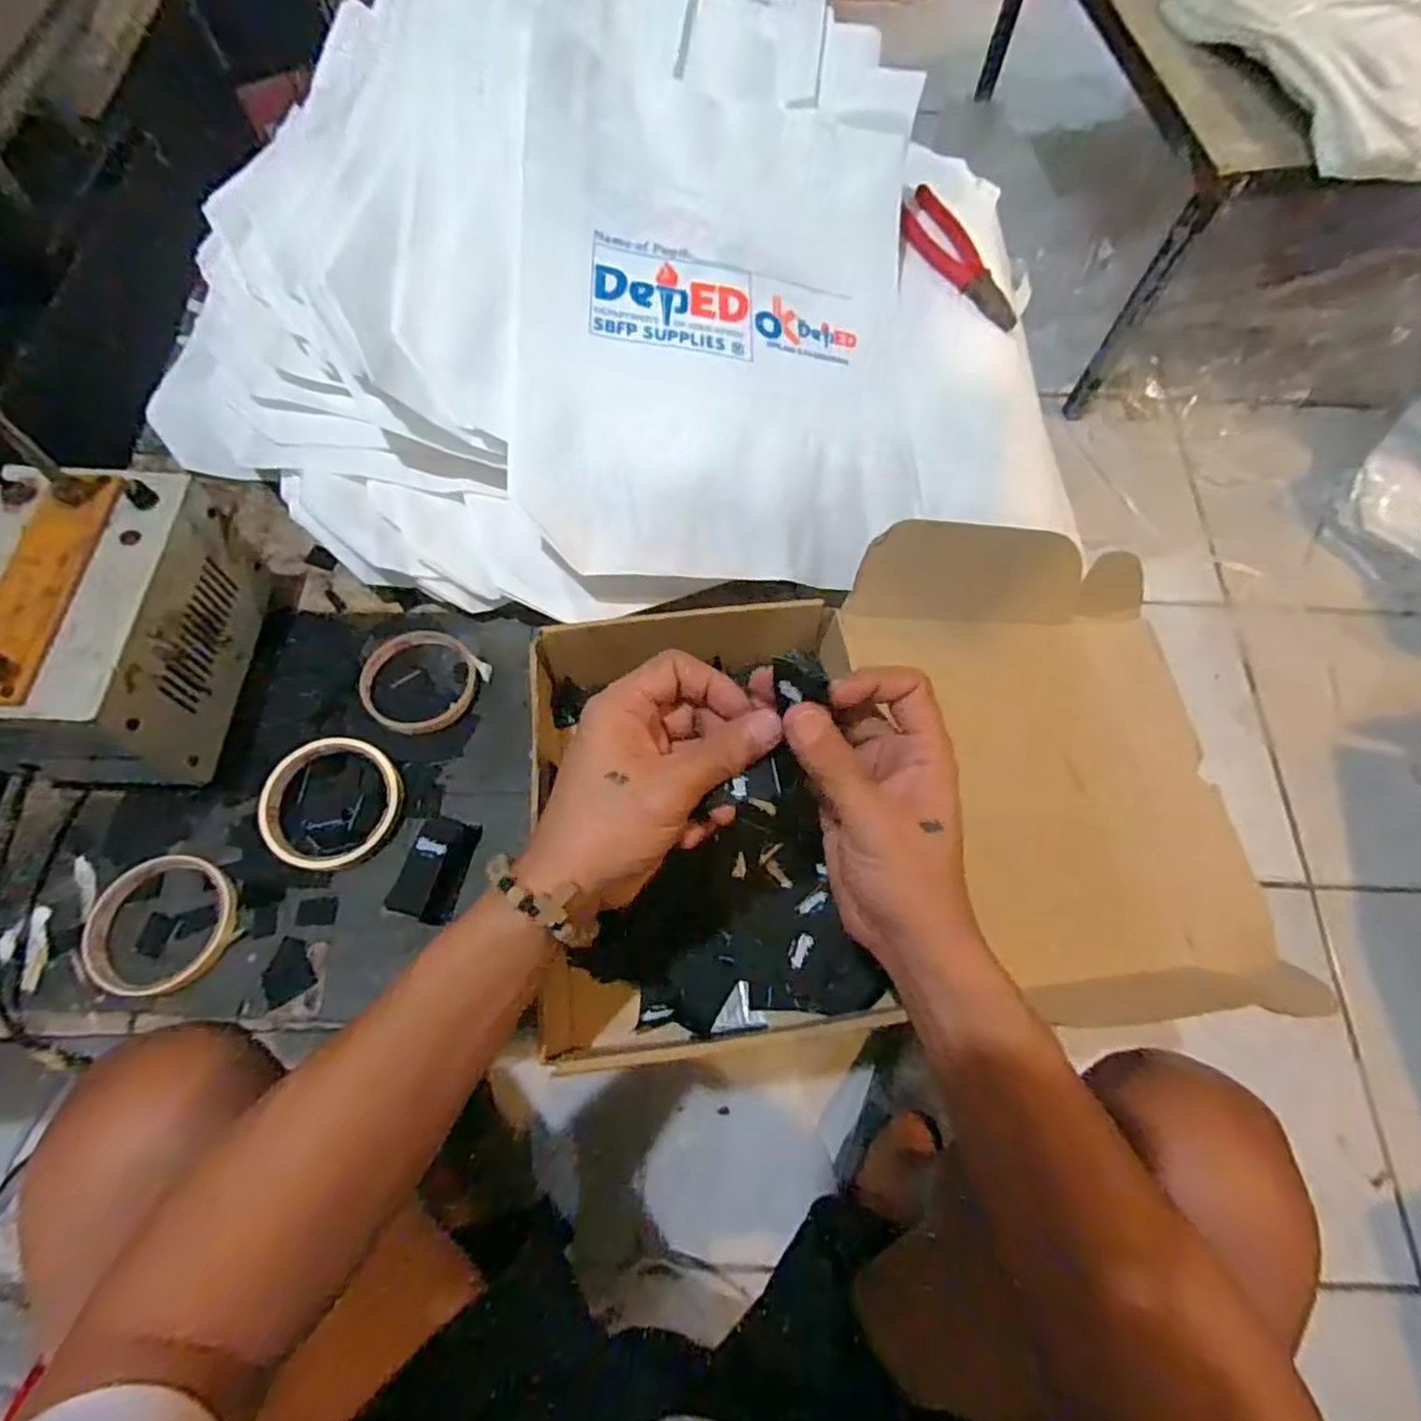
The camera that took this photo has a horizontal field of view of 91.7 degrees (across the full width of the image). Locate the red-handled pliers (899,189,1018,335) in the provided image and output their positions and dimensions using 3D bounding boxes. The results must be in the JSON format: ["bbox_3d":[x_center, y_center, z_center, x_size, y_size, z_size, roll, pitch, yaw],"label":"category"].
[{"bbox_3d":[0.229,-0.428,0.653,0.053,0.013,0.181,-24,70,-10],"label":"red-handled pliers"}]

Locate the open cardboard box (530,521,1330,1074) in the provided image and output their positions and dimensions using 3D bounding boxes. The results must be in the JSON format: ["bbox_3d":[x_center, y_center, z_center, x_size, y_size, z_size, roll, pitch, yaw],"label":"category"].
[{"bbox_3d":[0.121,0.048,0.472,0.472,0.107,0.319,-3,68,-2],"label":"open cardboard box"}]

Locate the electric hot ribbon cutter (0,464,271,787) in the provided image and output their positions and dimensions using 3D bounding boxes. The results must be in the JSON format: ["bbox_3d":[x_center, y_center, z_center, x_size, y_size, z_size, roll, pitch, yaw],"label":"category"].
[{"bbox_3d":[-0.391,-0.049,0.453,0.114,0.132,0.179,2,68,0],"label":"electric hot ribbon cutter"}]

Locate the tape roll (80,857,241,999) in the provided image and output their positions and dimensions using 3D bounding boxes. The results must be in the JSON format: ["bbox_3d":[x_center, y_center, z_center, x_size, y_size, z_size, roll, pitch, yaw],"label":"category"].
[{"bbox_3d":[-0.348,0.136,0.441,0.084,0.019,0.083,0,68,-1],"label":"tape roll"}]

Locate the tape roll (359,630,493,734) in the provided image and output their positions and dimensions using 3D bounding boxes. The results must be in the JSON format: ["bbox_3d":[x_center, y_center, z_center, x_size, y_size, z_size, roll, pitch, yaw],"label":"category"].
[{"bbox_3d":[-0.218,-0.022,0.517,0.084,0.008,0.081,0,68,-1],"label":"tape roll"}]

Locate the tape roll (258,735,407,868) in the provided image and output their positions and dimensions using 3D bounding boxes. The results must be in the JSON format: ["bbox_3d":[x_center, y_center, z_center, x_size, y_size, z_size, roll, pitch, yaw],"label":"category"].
[{"bbox_3d":[-0.258,0.062,0.472,0.090,0.018,0.089,0,68,-1],"label":"tape roll"}]

